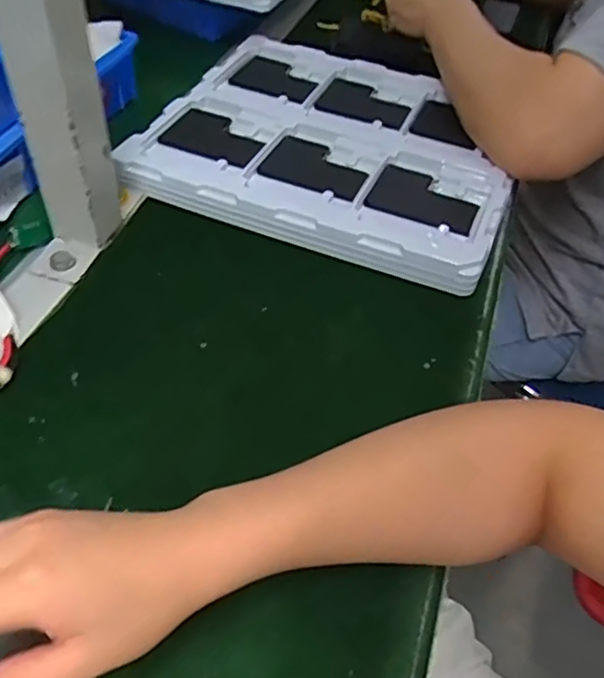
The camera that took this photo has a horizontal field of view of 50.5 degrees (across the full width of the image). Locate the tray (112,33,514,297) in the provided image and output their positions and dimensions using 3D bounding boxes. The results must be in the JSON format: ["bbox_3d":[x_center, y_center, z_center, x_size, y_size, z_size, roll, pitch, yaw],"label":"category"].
[{"bbox_3d":[0.037,-0.190,0.600,0.316,0.027,0.288,20,49,12],"label":"tray"}]

